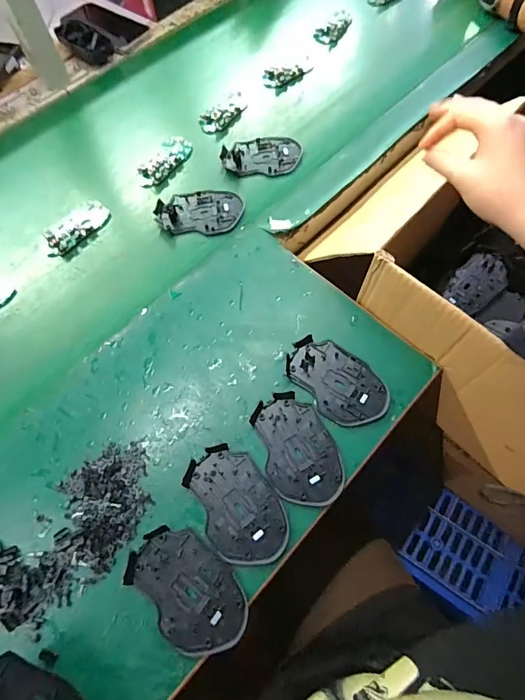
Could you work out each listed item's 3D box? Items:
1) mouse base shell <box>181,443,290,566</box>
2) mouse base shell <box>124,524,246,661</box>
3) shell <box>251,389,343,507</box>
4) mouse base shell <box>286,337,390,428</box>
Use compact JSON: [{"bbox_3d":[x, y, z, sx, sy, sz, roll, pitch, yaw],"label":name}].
[{"bbox_3d":[-0.024,0.148,0.386,0.073,0.008,0.113,-33,71,-13],"label":"mouse base shell"},{"bbox_3d":[-0.068,0.214,0.357,0.112,0.010,0.072,39,72,15],"label":"mouse base shell"},{"bbox_3d":[0.037,0.100,0.407,0.072,0.008,0.113,-18,68,-8],"label":"shell"},{"bbox_3d":[0.081,0.033,0.438,0.072,0.010,0.113,-37,72,-15],"label":"mouse base shell"}]

